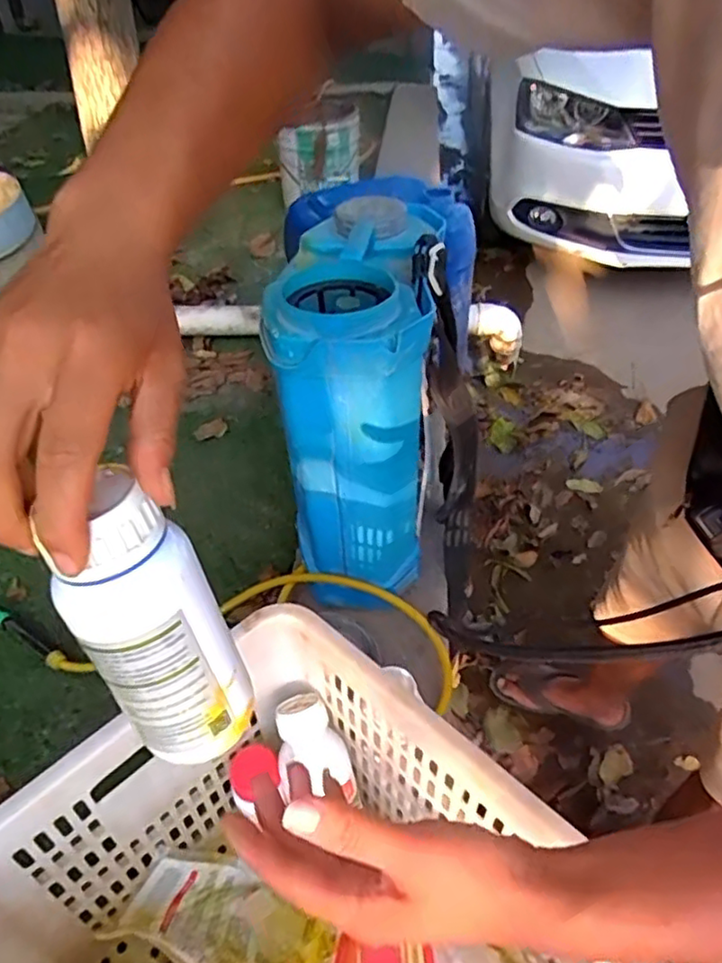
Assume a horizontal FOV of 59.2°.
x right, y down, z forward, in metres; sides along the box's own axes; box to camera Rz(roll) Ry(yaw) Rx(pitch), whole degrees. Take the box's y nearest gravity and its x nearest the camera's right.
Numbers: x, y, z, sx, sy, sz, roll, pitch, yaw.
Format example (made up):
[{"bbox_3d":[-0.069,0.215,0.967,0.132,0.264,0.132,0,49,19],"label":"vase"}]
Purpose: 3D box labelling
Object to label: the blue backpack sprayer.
[{"bbox_3d":[0.033,-0.098,0.893,0.226,0.449,0.356,1,42,4],"label":"blue backpack sprayer"}]

